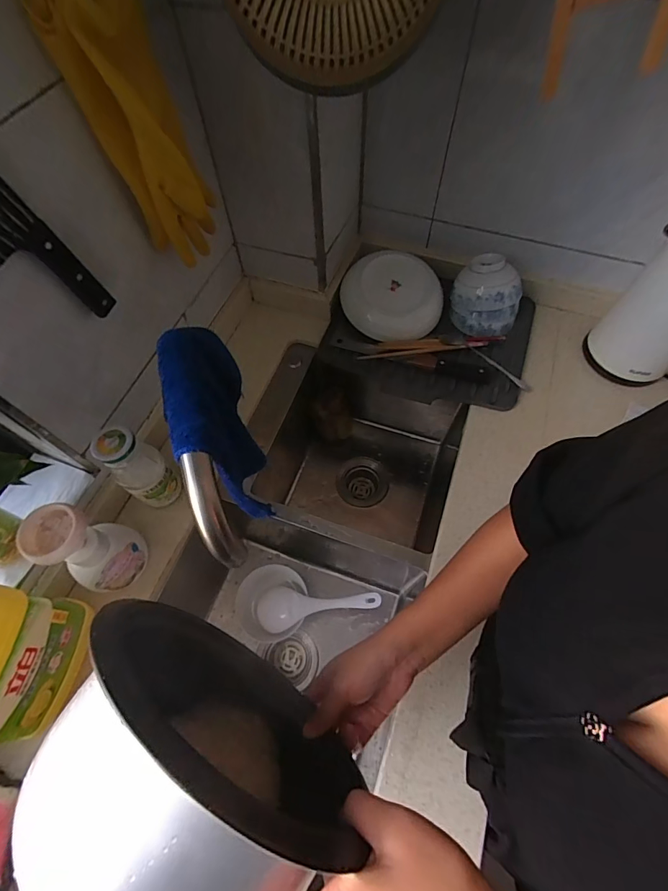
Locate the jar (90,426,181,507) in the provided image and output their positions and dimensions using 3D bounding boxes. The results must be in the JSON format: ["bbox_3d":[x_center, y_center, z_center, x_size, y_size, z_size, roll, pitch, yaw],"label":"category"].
[{"bbox_3d":[-0.259,0.031,0.542,0.056,0.150,0.057,0,63,0],"label":"jar"}]

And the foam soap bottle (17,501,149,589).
[{"bbox_3d":[-0.300,0.126,0.492,0.063,0.153,0.072,24,67,13],"label":"foam soap bottle"}]

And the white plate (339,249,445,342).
[{"bbox_3d":[0.106,-0.277,0.740,0.182,0.020,0.171,-1,82,5],"label":"white plate"}]

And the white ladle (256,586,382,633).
[{"bbox_3d":[-0.033,0.270,0.681,0.216,0.025,0.069,-8,63,12],"label":"white ladle"}]

